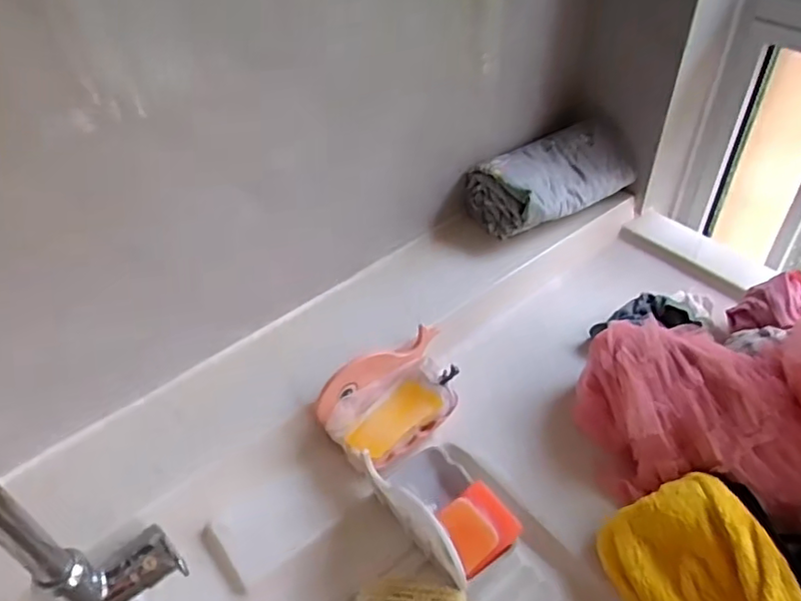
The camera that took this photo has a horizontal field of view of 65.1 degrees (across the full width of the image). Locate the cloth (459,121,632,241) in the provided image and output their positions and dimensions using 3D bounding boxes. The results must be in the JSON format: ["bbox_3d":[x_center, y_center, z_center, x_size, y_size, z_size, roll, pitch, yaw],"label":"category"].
[{"bbox_3d":[0.199,-0.152,0.831,0.215,0.098,0.119,-31,51,-26],"label":"cloth"}]

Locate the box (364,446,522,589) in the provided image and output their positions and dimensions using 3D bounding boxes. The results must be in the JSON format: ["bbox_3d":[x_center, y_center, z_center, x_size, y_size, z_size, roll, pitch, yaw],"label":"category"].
[{"bbox_3d":[0.039,0.180,0.572,0.084,0.075,0.139,-27,49,-22],"label":"box"}]

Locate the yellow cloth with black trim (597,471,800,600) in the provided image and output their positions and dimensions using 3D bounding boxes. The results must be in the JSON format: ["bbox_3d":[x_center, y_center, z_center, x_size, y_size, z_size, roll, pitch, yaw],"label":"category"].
[{"bbox_3d":[0.255,0.217,0.495,0.120,0.086,0.162,-23,47,-19],"label":"yellow cloth with black trim"}]

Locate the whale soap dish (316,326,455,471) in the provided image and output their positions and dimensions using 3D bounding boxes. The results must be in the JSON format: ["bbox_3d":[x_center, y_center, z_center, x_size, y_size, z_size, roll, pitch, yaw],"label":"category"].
[{"bbox_3d":[-0.005,0.101,0.639,0.152,0.060,0.093,-28,49,-23],"label":"whale soap dish"}]

